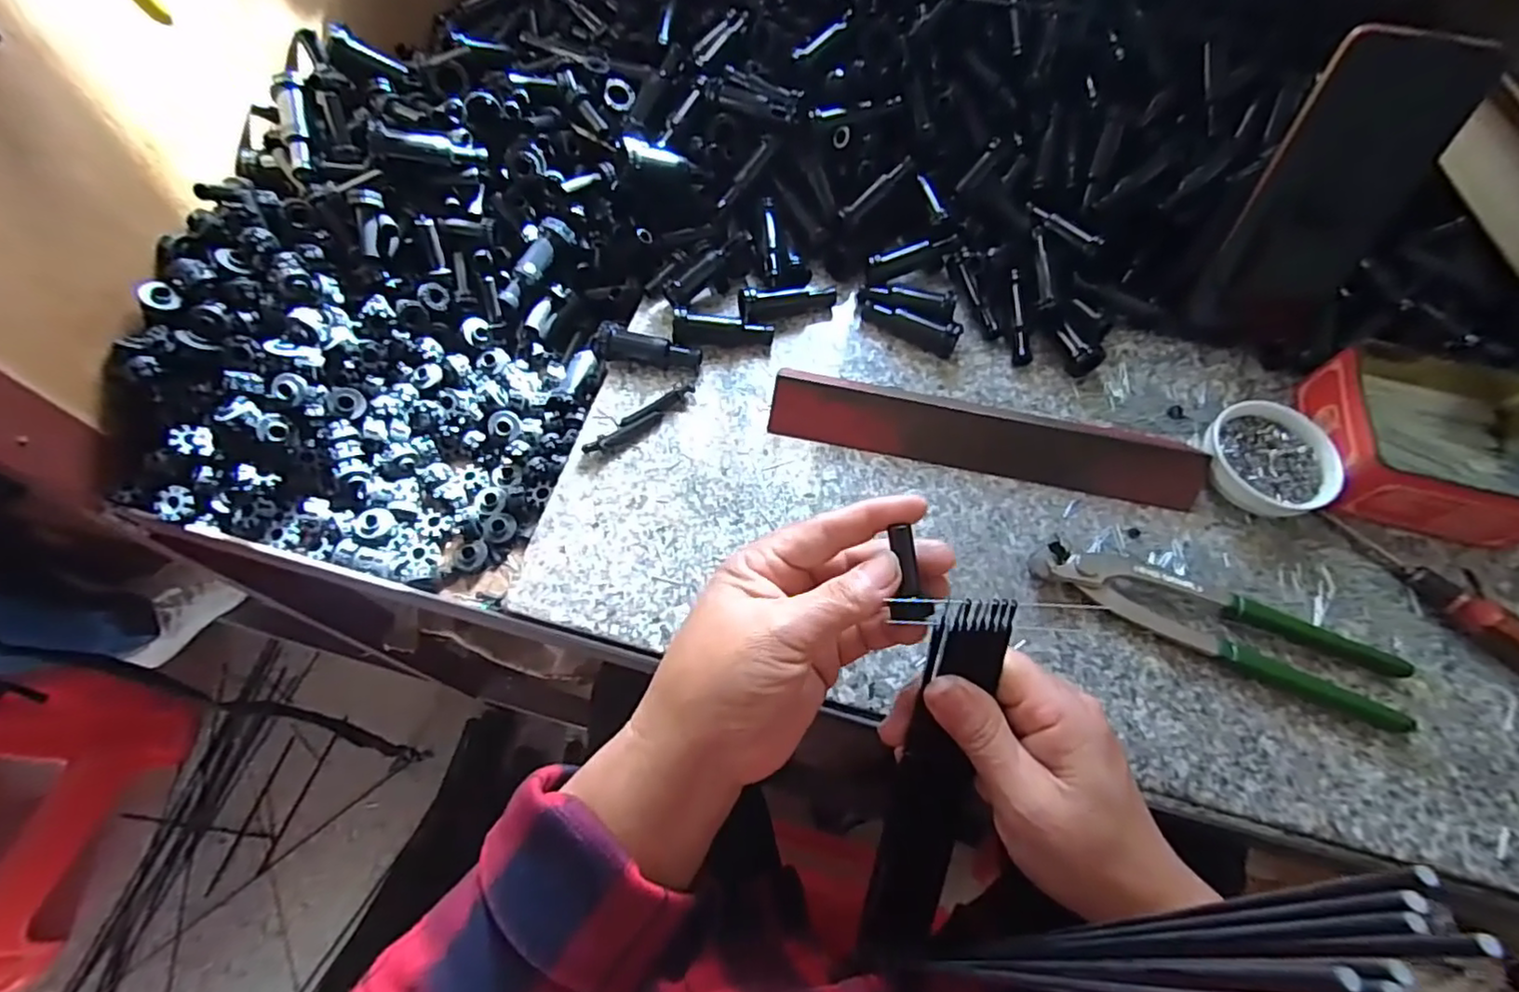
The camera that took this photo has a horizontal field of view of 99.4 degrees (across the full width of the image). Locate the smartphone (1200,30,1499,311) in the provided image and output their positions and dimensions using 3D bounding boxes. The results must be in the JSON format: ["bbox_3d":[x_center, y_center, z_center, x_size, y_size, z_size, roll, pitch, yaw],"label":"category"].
[{"bbox_3d":[0.338,-0.181,0.380,0.080,0.154,0.015,10,48,13],"label":"smartphone"}]

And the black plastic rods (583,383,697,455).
[{"bbox_3d":[-0.072,-0.047,0.388,0.076,0.010,0.013,-36,70,-18],"label":"black plastic rods"}]

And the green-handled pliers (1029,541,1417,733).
[{"bbox_3d":[0.248,0.066,0.349,0.193,0.014,0.045,21,65,8],"label":"green-handled pliers"}]

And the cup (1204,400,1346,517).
[{"bbox_3d":[0.303,-0.021,0.386,0.070,0.022,0.070,1,64,-2],"label":"cup"}]

